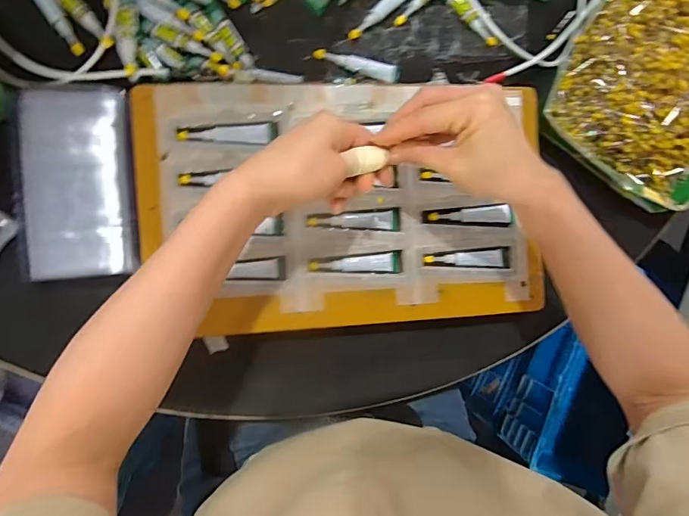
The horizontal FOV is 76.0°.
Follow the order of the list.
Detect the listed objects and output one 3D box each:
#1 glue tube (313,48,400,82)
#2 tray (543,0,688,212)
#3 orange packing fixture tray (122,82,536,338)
[{"bbox_3d":[0.014,-0.195,0.446,0.088,0.012,0.019,8,90,-8],"label":"glue tube"},{"bbox_3d":[0.364,-0.200,0.476,0.223,0.054,0.278,33,87,-7],"label":"tray"},{"bbox_3d":[0.006,-0.050,0.415,0.373,0.018,0.225,-4,94,-7],"label":"orange packing fixture tray"}]

